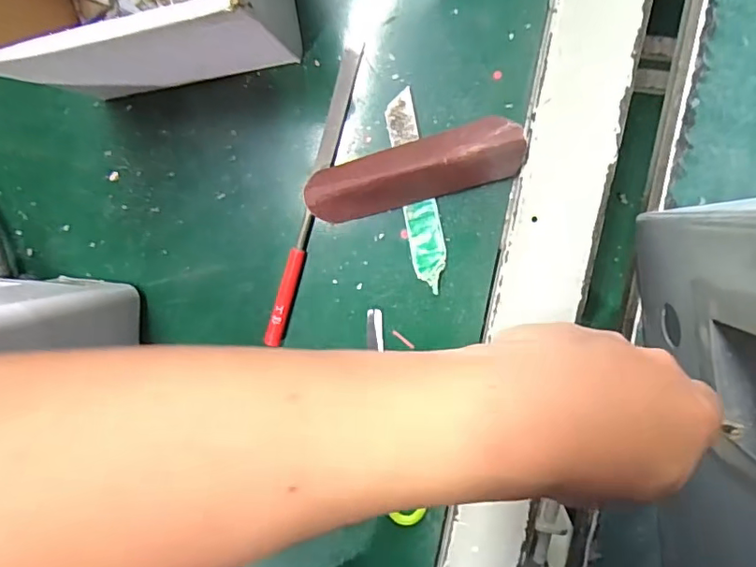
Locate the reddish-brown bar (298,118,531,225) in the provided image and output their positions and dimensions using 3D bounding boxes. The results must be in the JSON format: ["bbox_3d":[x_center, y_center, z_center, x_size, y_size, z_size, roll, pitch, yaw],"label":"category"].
[{"bbox_3d":[0.019,-0.061,0.296,0.116,0.032,0.034,-15,96,8],"label":"reddish-brown bar"}]

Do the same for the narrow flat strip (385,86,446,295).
[{"bbox_3d":[0.023,-0.052,0.310,0.019,0.004,0.112,-10,96,7],"label":"narrow flat strip"}]

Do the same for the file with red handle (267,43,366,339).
[{"bbox_3d":[-0.039,-0.049,0.318,0.010,0.008,0.178,17,99,4],"label":"file with red handle"}]

